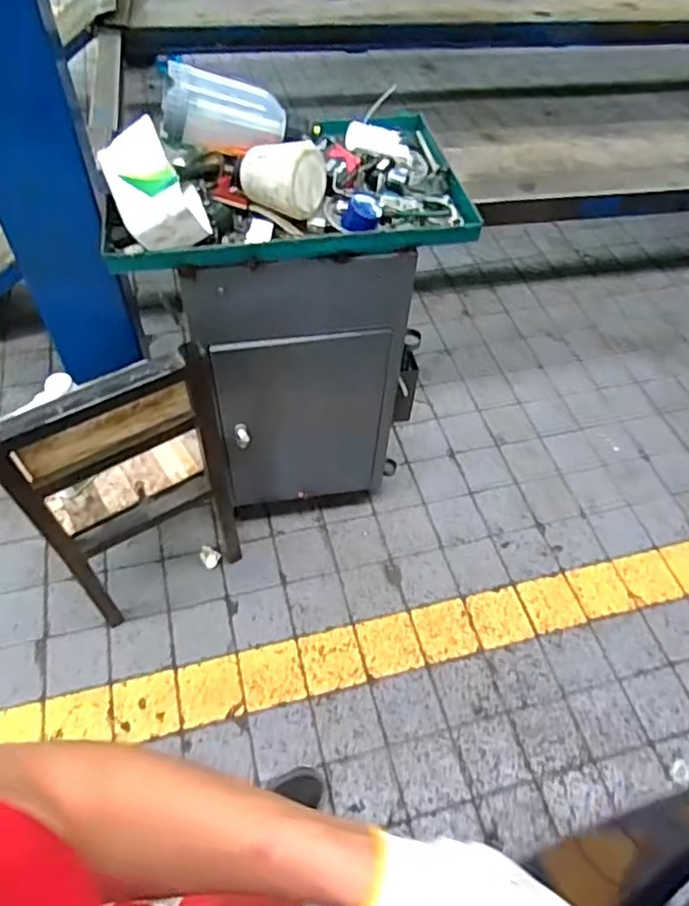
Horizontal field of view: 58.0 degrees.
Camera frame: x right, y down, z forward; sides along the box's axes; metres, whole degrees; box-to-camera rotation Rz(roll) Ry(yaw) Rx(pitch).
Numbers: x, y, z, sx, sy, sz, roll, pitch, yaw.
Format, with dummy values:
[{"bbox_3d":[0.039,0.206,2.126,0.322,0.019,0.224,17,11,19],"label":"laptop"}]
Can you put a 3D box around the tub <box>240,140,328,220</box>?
[{"bbox_3d":[-0.109,-0.504,1.140,0.120,0.113,0.130,33,58,24],"label":"tub"}]

